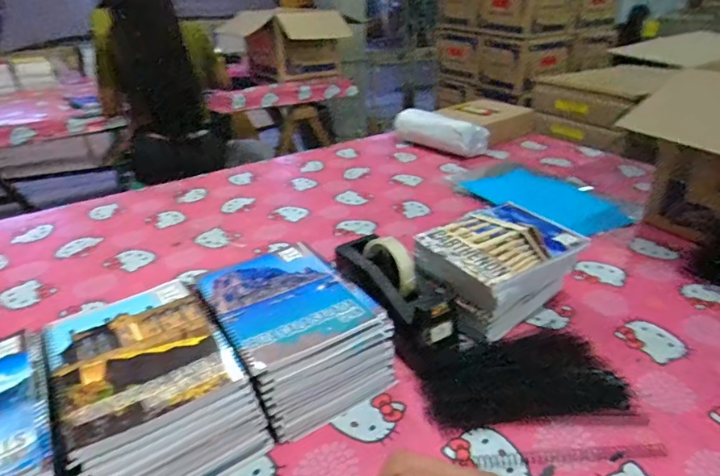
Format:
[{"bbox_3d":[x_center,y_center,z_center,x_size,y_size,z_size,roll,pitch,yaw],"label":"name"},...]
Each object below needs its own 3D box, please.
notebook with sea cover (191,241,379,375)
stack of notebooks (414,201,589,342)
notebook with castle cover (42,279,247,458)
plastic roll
[{"bbox_3d":[-0.091,0.066,0.564,0.158,0.015,0.186,-19,34,-29],"label":"notebook with sea cover"},{"bbox_3d":[0.199,0.028,0.686,0.199,0.069,0.153,-21,35,-32],"label":"stack of notebooks"},{"bbox_3d":[-0.226,0.112,0.486,0.154,0.014,0.197,-20,34,-30],"label":"notebook with castle cover"},{"bbox_3d":[0.231,-0.312,1.359,0.101,0.088,0.277,-24,36,-34],"label":"plastic roll"}]

